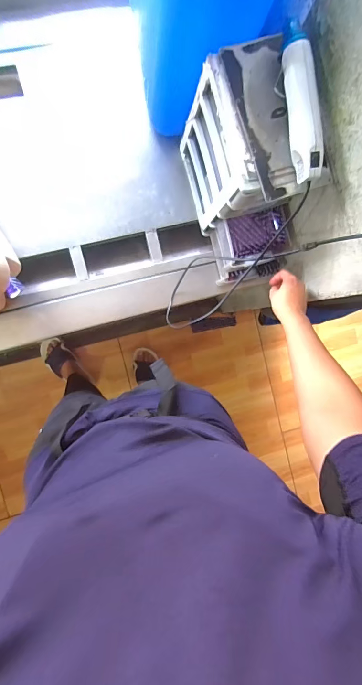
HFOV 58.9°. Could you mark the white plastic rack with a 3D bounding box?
[{"bbox_3d":[0.116,-0.349,0.616,0.154,0.241,0.237,-17,92,-6],"label":"white plastic rack"}]

